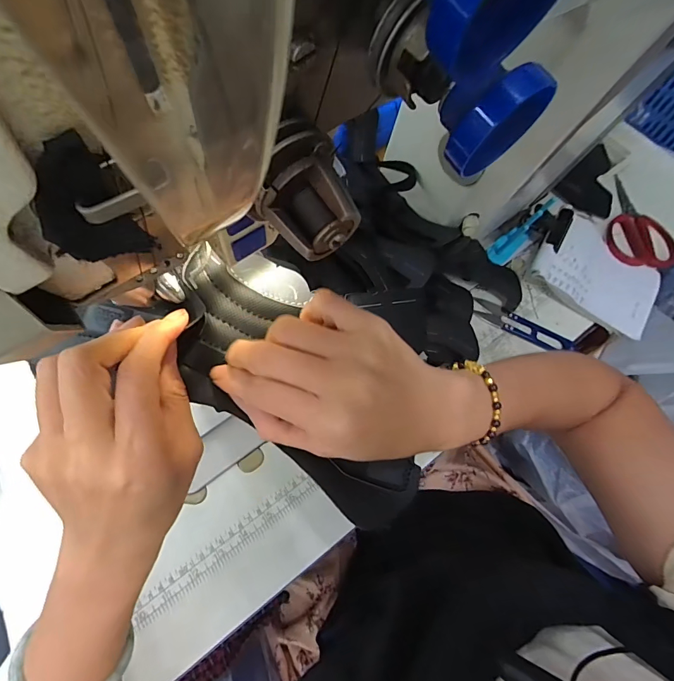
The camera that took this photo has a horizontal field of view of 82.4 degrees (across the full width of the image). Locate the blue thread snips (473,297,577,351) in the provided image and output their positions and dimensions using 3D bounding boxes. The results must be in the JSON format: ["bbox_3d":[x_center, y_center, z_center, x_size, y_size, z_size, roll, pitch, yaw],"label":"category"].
[{"bbox_3d":[0.212,-0.015,0.438,0.115,0.006,0.025,28,71,8],"label":"blue thread snips"}]

